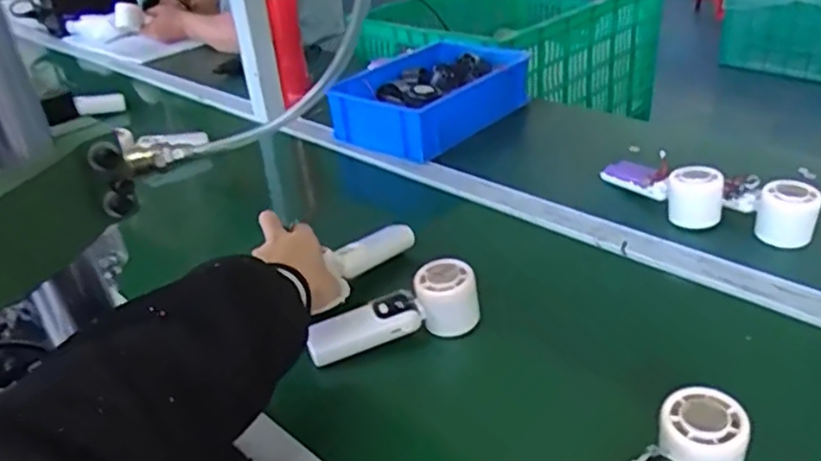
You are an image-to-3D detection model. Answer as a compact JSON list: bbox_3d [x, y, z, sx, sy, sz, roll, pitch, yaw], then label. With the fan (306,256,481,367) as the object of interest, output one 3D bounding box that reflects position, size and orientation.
[{"bbox_3d":[-0.017,0.078,0.657,0.160,0.056,0.045,-15,32,-11],"label":"fan"}]

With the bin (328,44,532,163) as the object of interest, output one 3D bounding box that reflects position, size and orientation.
[{"bbox_3d":[0.046,-0.224,1.116,0.198,0.088,0.331,19,39,36],"label":"bin"}]

